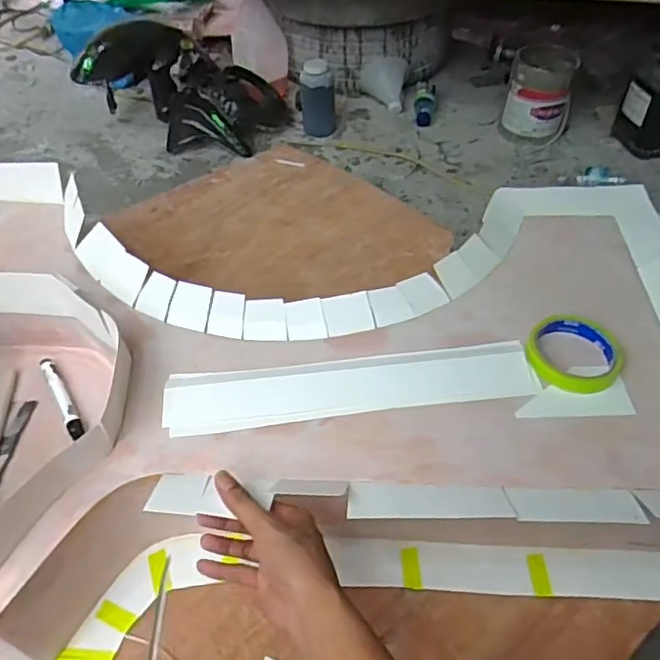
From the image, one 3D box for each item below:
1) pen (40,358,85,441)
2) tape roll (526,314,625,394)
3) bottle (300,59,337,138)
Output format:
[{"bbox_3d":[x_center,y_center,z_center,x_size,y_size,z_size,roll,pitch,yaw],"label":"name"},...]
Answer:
[{"bbox_3d":[-0.309,0.075,0.672,0.017,0.010,0.131,-27,52,-22],"label":"pen"},{"bbox_3d":[0.248,0.023,0.595,0.092,0.016,0.092,-1,47,1],"label":"tape roll"},{"bbox_3d":[-0.033,-0.654,1.636,0.097,0.183,0.102,-3,47,-1],"label":"bottle"}]

